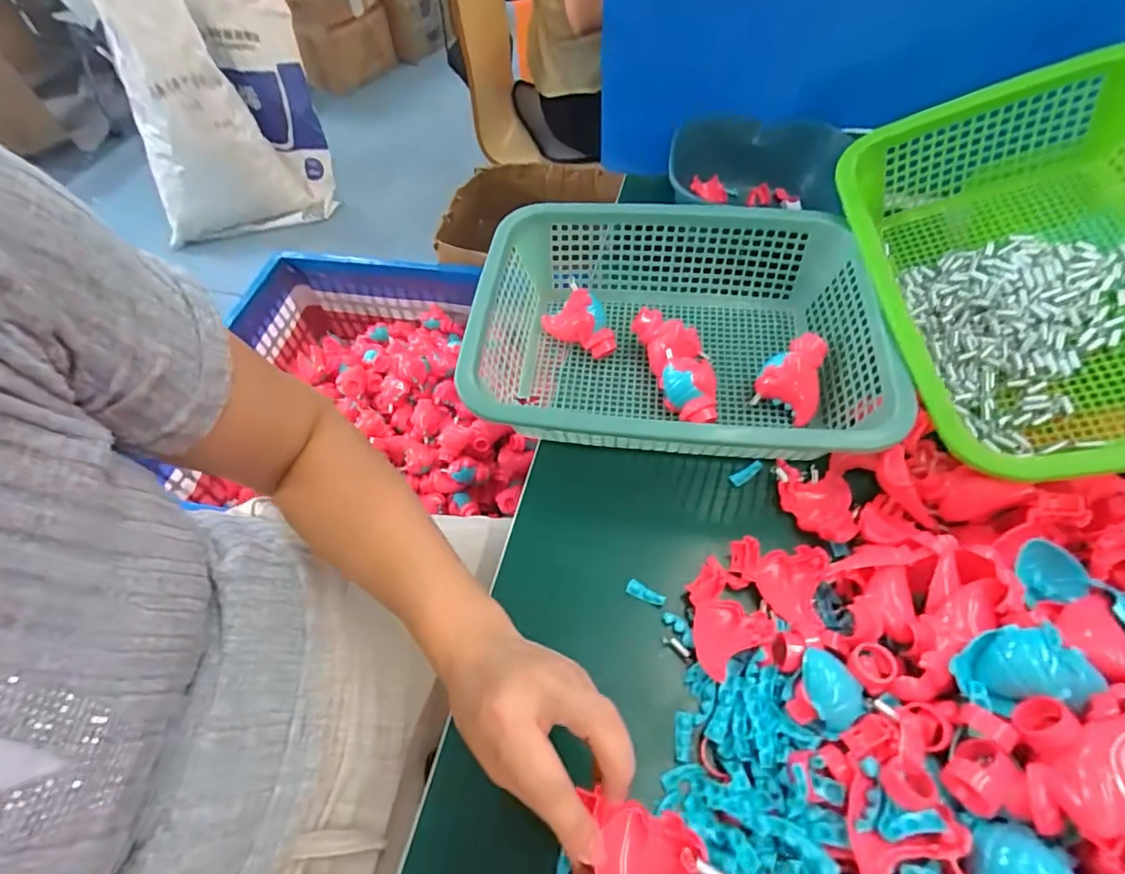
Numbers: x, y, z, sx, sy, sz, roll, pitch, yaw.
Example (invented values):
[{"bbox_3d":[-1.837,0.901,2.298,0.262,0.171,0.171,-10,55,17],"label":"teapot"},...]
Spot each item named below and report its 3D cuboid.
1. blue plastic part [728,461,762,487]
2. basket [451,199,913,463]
[{"bbox_3d":[0.161,0.033,0.462,0.032,0.009,0.011,-25,58,-14],"label":"blue plastic part"},{"bbox_3d":[0.098,-0.087,0.492,0.337,0.106,0.264,4,55,6],"label":"basket"}]

